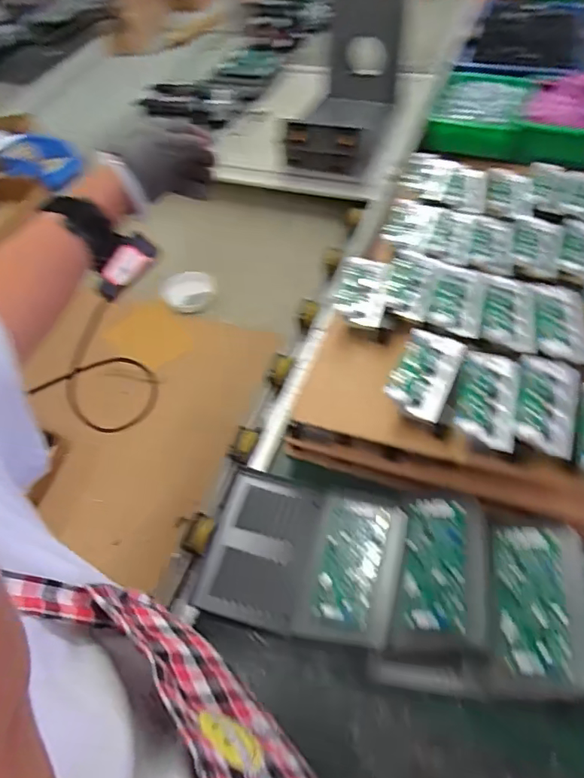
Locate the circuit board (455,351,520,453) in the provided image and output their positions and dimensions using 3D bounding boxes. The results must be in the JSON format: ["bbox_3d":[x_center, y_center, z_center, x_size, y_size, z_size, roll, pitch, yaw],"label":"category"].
[{"bbox_3d":[0.221,0.008,0.595,0.061,0.008,0.122,12,55,13],"label":"circuit board"}]

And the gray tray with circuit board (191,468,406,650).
[{"bbox_3d":[0.013,0.194,0.625,0.217,0.037,0.180,9,55,12],"label":"gray tray with circuit board"}]

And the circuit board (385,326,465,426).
[{"bbox_3d":[0.159,-0.021,0.627,0.067,0.020,0.122,20,58,18],"label":"circuit board"}]

